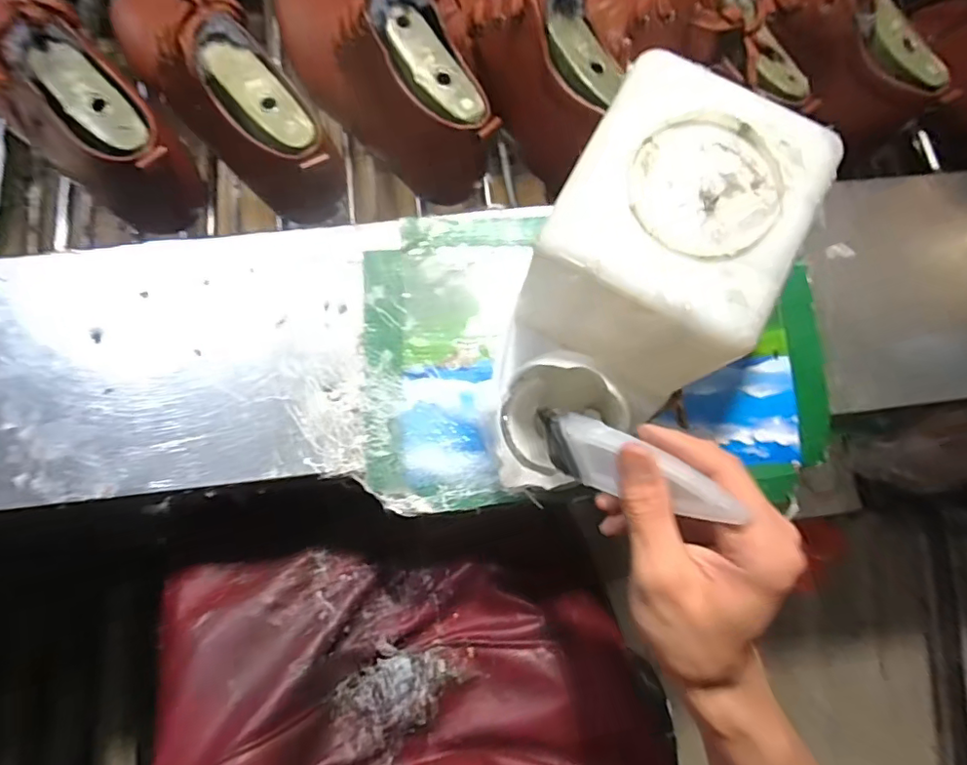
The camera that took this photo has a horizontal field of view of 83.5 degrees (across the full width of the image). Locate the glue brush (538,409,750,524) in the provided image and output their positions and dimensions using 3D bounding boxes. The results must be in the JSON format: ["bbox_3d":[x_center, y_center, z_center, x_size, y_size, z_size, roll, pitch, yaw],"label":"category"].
[{"bbox_3d":[0.078,0.048,0.300,0.009,0.127,0.038,-15,112,-35],"label":"glue brush"}]

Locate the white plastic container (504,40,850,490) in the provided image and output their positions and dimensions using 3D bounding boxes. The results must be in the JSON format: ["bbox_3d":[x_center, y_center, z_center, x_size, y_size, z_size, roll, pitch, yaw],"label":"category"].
[{"bbox_3d":[0.085,-0.042,0.356,0.126,0.173,0.241,30,73,2],"label":"white plastic container"}]

